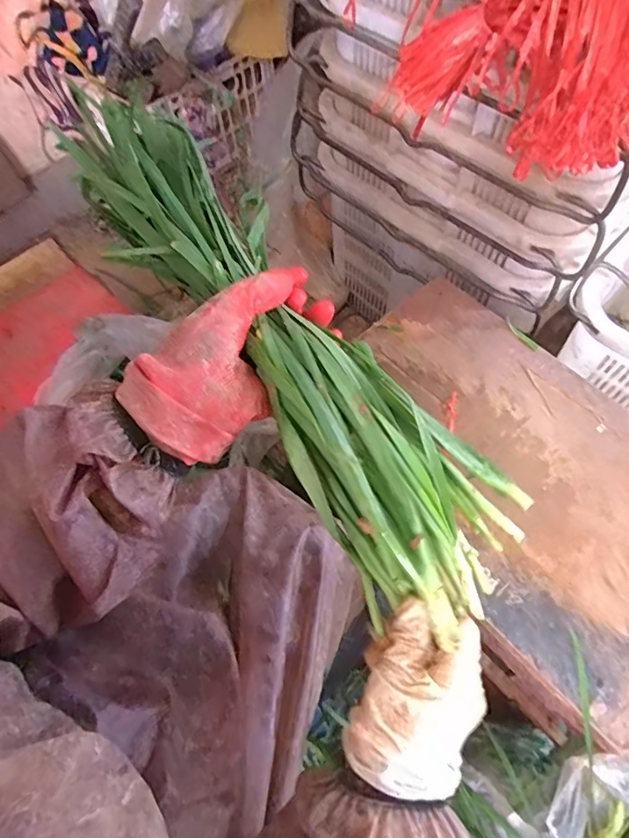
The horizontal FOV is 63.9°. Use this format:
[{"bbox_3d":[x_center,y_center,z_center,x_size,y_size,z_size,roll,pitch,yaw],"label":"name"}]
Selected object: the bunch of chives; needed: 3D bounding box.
[{"bbox_3d":[-0.007,-0.049,0.342,0.127,0.069,0.384,-37,84,-17],"label":"bunch of chives"}]

